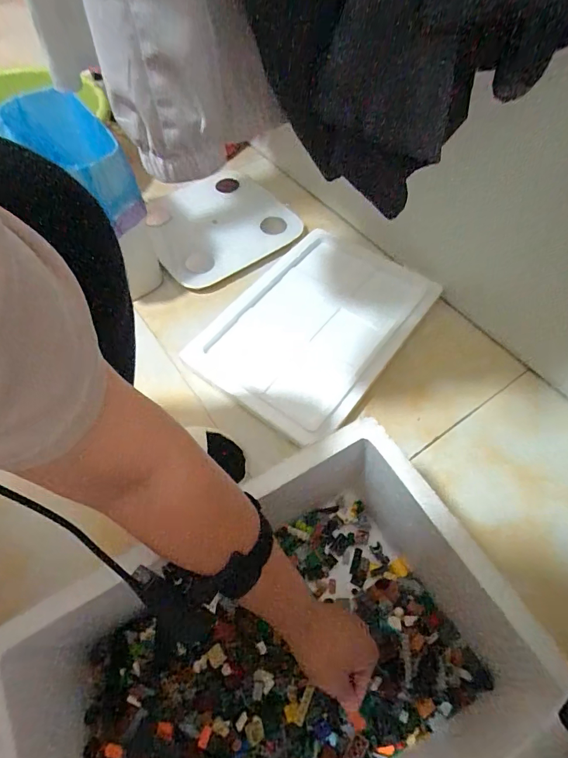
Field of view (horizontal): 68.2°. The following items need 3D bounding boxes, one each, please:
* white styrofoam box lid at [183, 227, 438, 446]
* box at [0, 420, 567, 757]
[{"bbox_3d":[0.046,-0.103,0.743,0.315,0.049,0.382,31,64,20],"label":"white styrofoam box lid"},{"bbox_3d":[-0.029,0.280,0.398,0.438,0.180,0.284,-24,60,-12],"label":"box"}]

